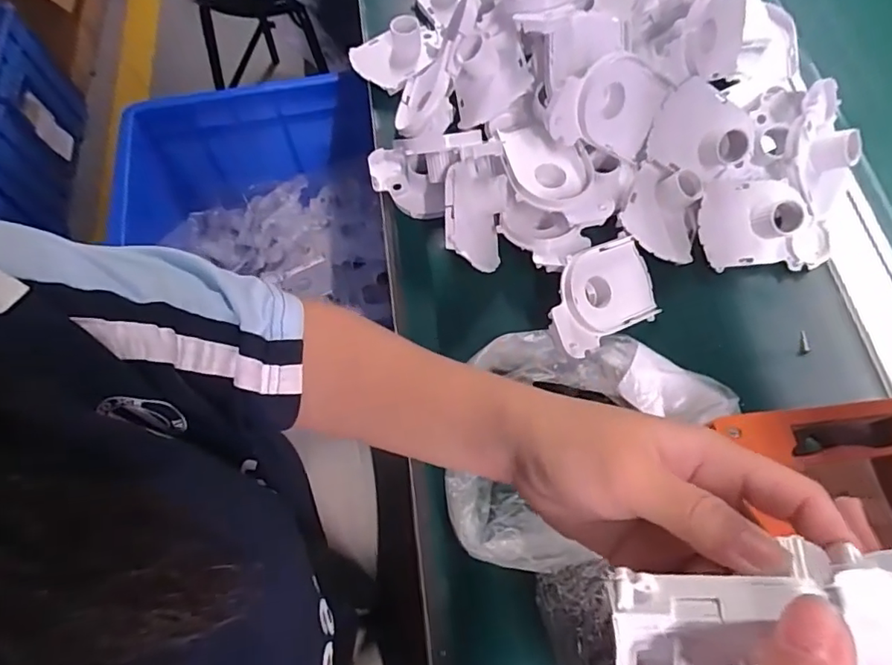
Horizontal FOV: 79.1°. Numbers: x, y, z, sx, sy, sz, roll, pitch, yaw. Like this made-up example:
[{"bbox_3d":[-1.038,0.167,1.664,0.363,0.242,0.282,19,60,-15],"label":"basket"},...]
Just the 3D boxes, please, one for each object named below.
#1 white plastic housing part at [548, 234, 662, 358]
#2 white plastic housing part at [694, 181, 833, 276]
[{"bbox_3d":[0.113,-0.026,0.405,0.090,0.014,0.067,-31,98,-22],"label":"white plastic housing part"},{"bbox_3d":[0.249,-0.086,0.419,0.099,0.034,0.069,-1,90,-1],"label":"white plastic housing part"}]

